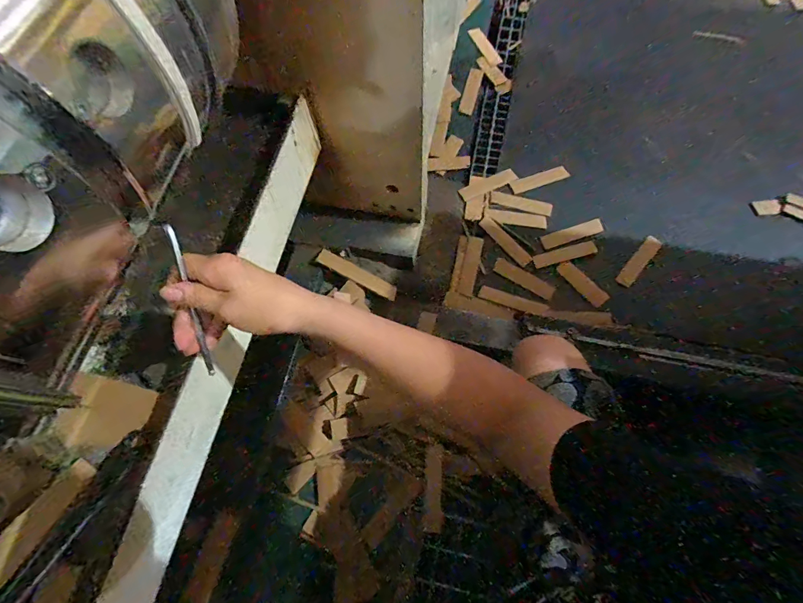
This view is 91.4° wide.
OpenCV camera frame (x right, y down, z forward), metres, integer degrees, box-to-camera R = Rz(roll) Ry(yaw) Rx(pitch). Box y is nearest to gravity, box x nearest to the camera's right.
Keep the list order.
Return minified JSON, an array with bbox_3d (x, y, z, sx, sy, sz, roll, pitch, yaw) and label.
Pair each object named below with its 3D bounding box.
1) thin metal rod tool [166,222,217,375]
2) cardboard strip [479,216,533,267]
[{"bbox_3d":[-0.180,0.003,0.338,0.010,0.009,0.137,-3,113,1],"label":"thin metal rod tool"},{"bbox_3d":[0.271,-0.158,1.020,0.037,0.011,0.165,-41,78,-3],"label":"cardboard strip"}]

